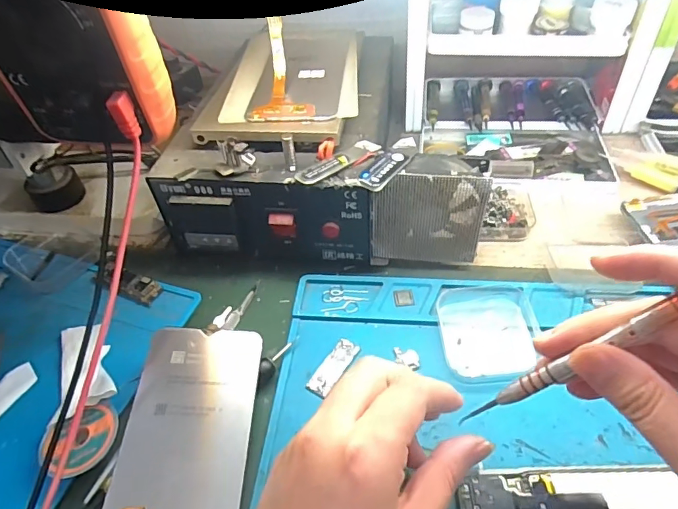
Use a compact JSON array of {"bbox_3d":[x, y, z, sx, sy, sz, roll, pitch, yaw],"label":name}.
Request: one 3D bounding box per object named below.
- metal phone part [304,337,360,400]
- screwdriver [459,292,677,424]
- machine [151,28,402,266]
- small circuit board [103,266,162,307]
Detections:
[{"bbox_3d":[-0.004,0.075,0.310,0.016,0.004,0.042,30,61,19],"label":"metal phone part"},{"bbox_3d":[0.099,0.050,0.206,0.006,0.112,0.008,26,38,-27],"label":"screwdriver"},{"bbox_3d":[-0.037,-0.098,0.411,0.170,0.106,0.212,3,46,8],"label":"machine"},{"bbox_3d":[-0.169,0.023,0.374,0.055,0.010,0.022,16,50,20],"label":"small circuit board"}]

